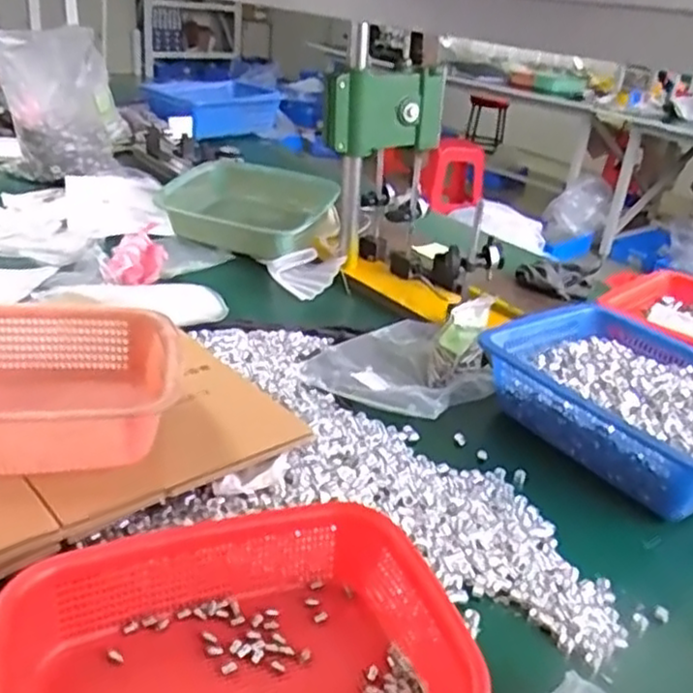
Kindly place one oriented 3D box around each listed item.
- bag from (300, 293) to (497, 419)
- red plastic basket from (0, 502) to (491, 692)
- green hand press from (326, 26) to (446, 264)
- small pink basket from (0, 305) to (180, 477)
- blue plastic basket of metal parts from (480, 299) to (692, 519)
[{"bbox_3d":[0.078,-0.001,0.901,0.185,0.086,0.232,23,31,31],"label":"bag"},{"bbox_3d":[-0.062,0.210,0.480,0.316,0.073,0.223,-6,29,-22],"label":"red plastic basket"},{"bbox_3d":[0.049,-0.313,1.176,0.200,0.358,0.130,-2,28,-15],"label":"green hand press"},{"bbox_3d":[-0.315,0.036,0.638,0.309,0.083,0.218,-3,28,-19],"label":"small pink basket"},{"bbox_3d":[0.348,0.062,0.832,0.249,0.087,0.307,-13,32,-34],"label":"blue plastic basket of metal parts"}]

